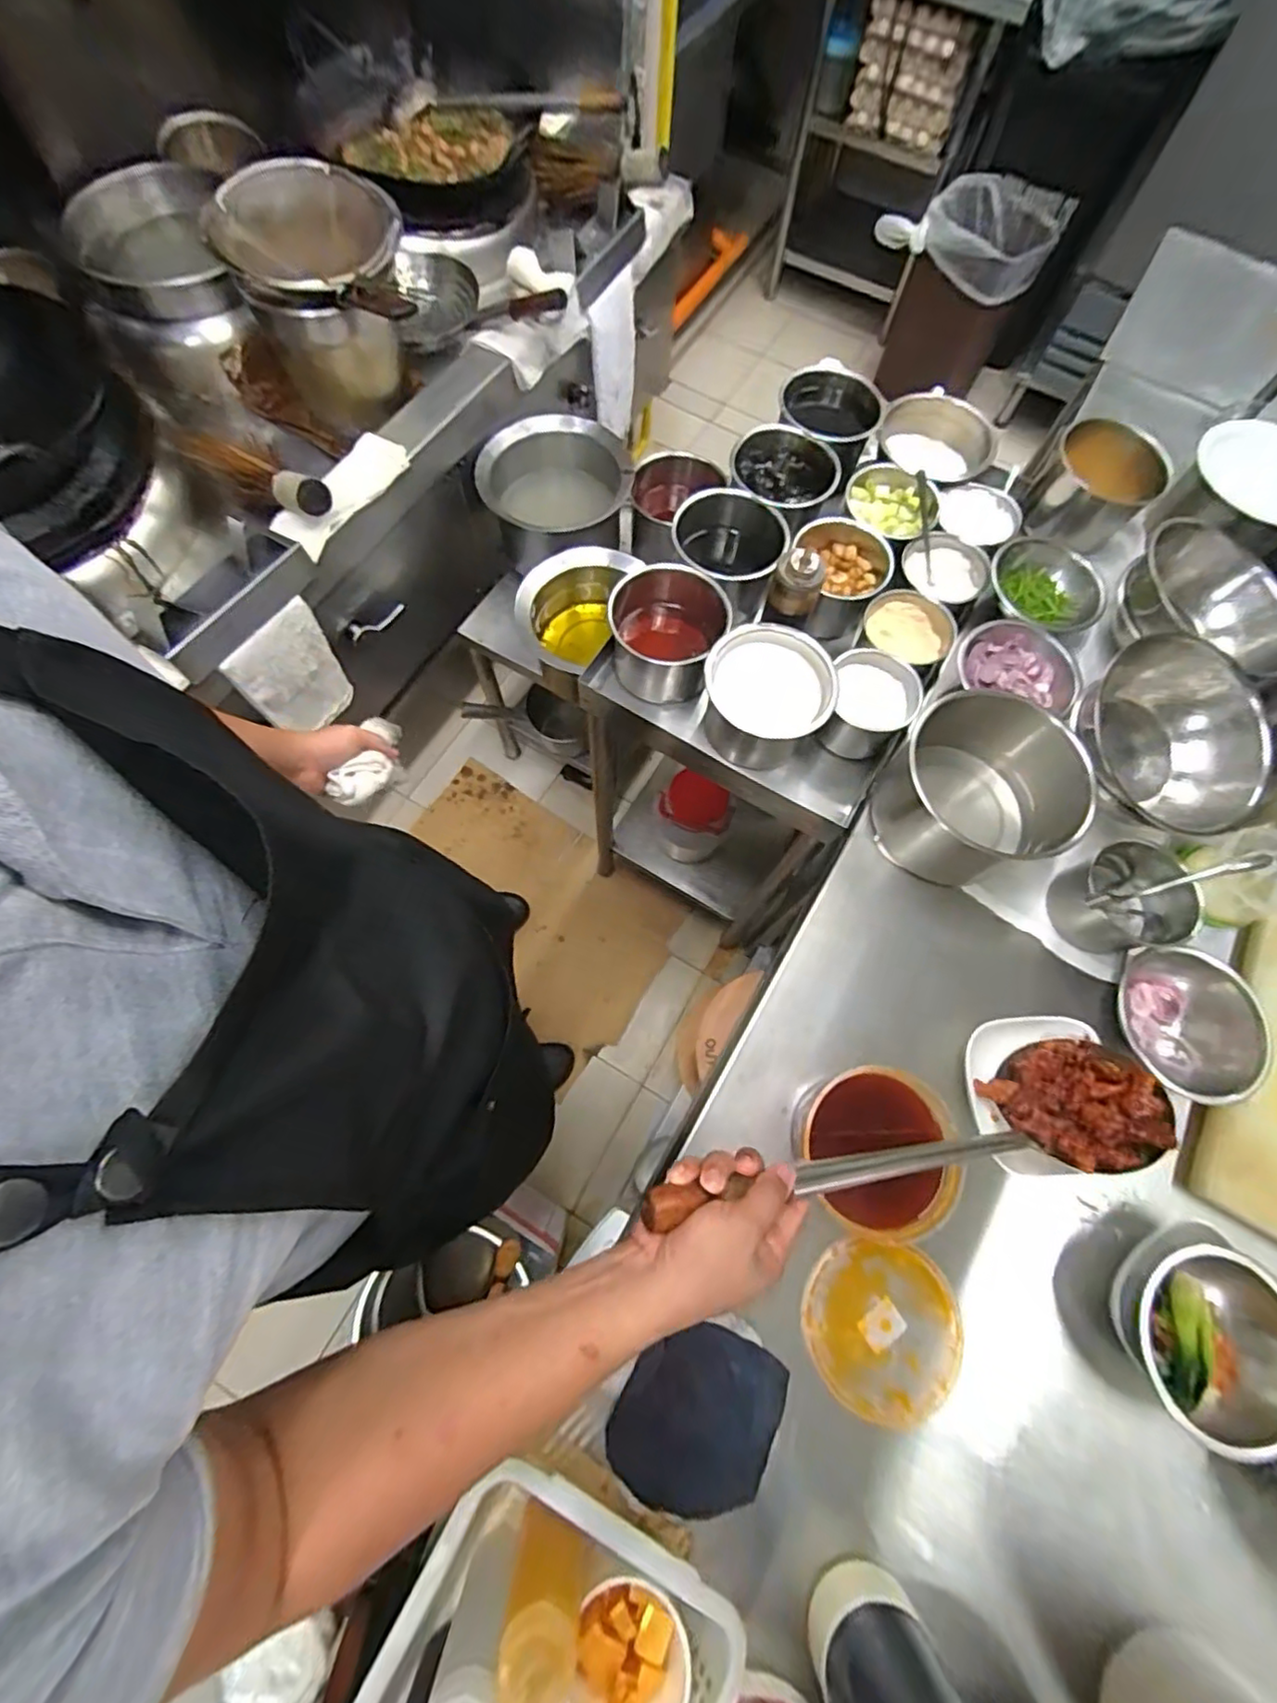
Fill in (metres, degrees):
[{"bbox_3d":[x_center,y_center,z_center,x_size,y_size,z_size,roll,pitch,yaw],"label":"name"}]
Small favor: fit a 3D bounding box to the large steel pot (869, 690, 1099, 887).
[{"bbox_3d":[0.367,-0.064,0.699,0.163,0.147,0.168,1,70,-2],"label":"large steel pot"}]

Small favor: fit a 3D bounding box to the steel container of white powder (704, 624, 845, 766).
[{"bbox_3d":[0.158,-0.192,0.797,0.152,0.104,0.151,1,70,-2],"label":"steel container of white powder"}]

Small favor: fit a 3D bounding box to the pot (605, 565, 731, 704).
[{"bbox_3d":[0.035,-0.281,0.837,0.143,0.125,0.140,1,70,-2],"label":"pot"}]

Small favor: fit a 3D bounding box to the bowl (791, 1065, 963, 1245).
[{"bbox_3d":[0.216,0.285,0.597,0.134,0.101,0.133,1,70,-2],"label":"bowl"}]

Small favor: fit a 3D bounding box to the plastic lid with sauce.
[{"bbox_3d":[0.222,0.433,0.573,0.142,0.018,0.133,1,70,-2],"label":"plastic lid with sauce"}]

